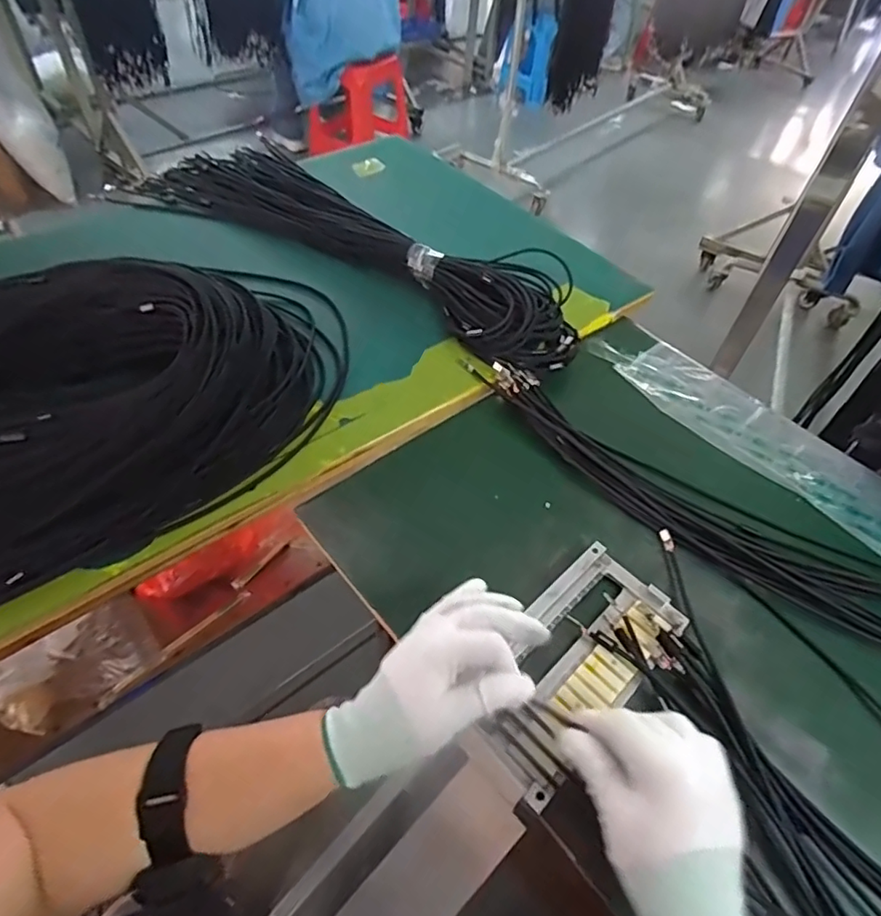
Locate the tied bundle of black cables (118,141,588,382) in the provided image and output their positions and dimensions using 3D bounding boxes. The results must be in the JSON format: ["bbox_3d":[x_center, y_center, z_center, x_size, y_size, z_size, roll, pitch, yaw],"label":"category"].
[{"bbox_3d":[-0.134,-0.329,0.812,0.759,0.093,0.221,31,54,20],"label":"tied bundle of black cables"}]

